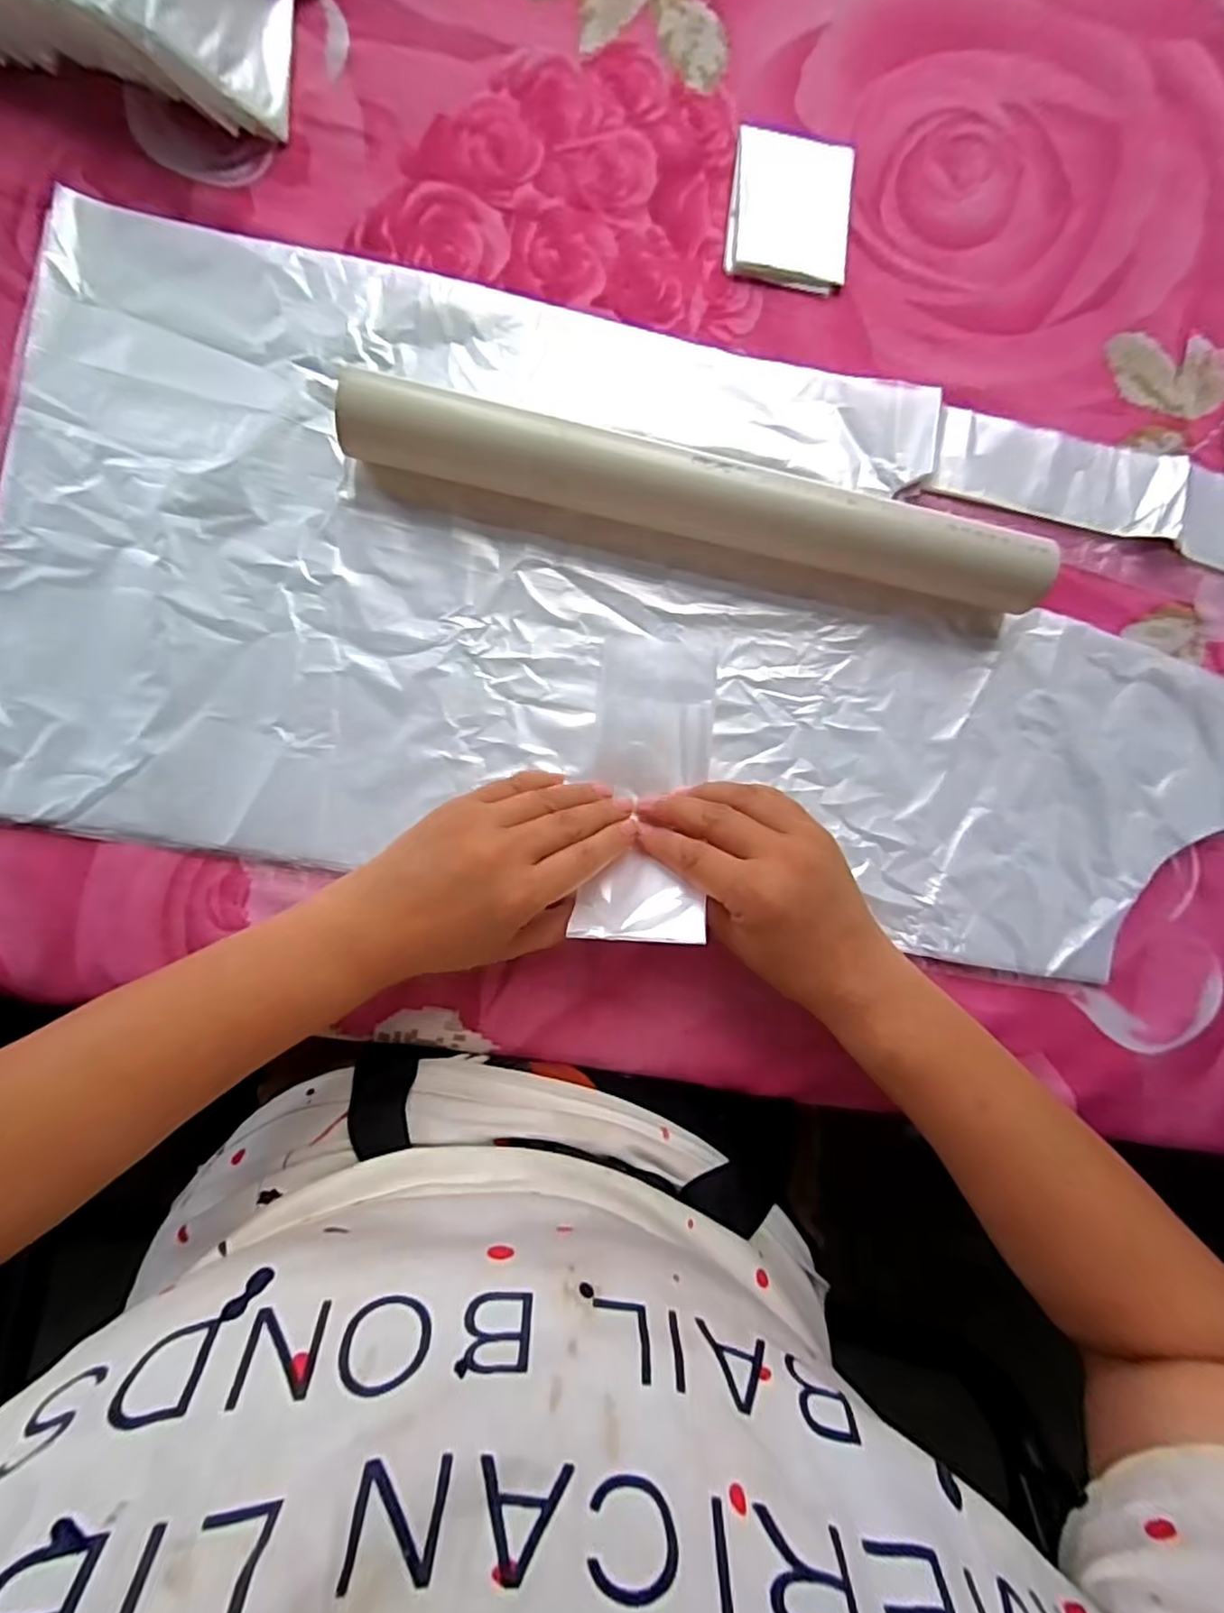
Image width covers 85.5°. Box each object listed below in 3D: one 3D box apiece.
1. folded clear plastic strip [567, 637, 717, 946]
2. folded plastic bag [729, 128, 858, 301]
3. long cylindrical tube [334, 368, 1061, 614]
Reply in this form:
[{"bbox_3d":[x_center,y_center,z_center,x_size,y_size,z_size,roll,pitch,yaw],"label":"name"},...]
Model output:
[{"bbox_3d":[0.019,-0.010,0.330,0.059,0.032,0.156,7,71,-5],"label":"folded clear plastic strip"},{"bbox_3d":[0.100,-0.332,0.366,0.066,0.008,0.084,6,87,-5],"label":"folded plastic bag"},{"bbox_3d":[0.045,-0.150,0.332,0.345,0.039,0.036,12,87,-4],"label":"long cylindrical tube"}]

